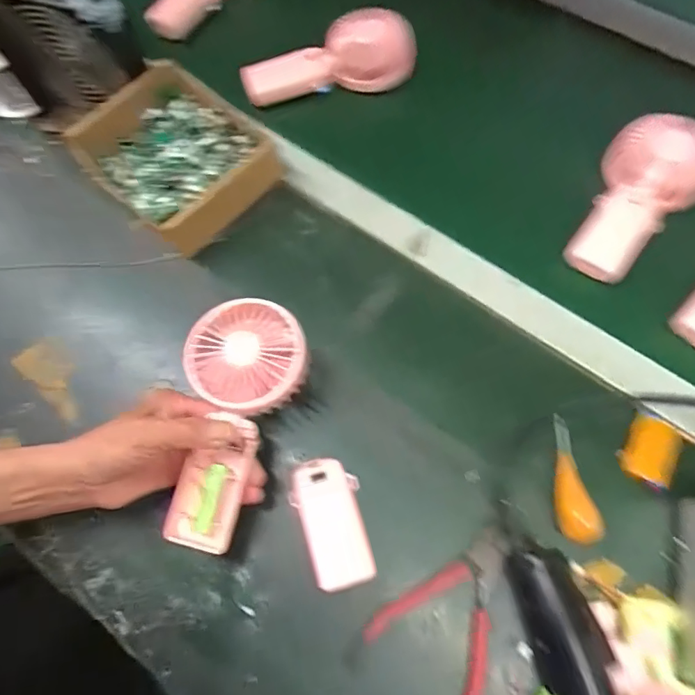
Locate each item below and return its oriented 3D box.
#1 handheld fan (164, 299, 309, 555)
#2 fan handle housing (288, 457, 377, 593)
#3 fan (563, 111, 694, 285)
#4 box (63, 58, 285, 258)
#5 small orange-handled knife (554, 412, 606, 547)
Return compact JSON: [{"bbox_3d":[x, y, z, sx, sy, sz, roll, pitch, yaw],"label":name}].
[{"bbox_3d":[-0.088,0.054,0.373,0.085,0.027,0.183,11,80,8],"label":"handheld fan"},{"bbox_3d":[-0.013,0.139,0.394,0.052,0.016,0.097,-13,67,-1],"label":"fan handle housing"},{"bbox_3d":[0.274,-0.138,0.473,0.093,0.043,0.173,37,87,16],"label":"fan"},{"bbox_3d":[-0.174,-0.193,0.507,0.180,0.055,0.147,41,76,18],"label":"box"},{"bbox_3d":[0.180,0.106,0.398,0.030,0.022,0.095,1,68,5],"label":"small orange-handled knife"}]

